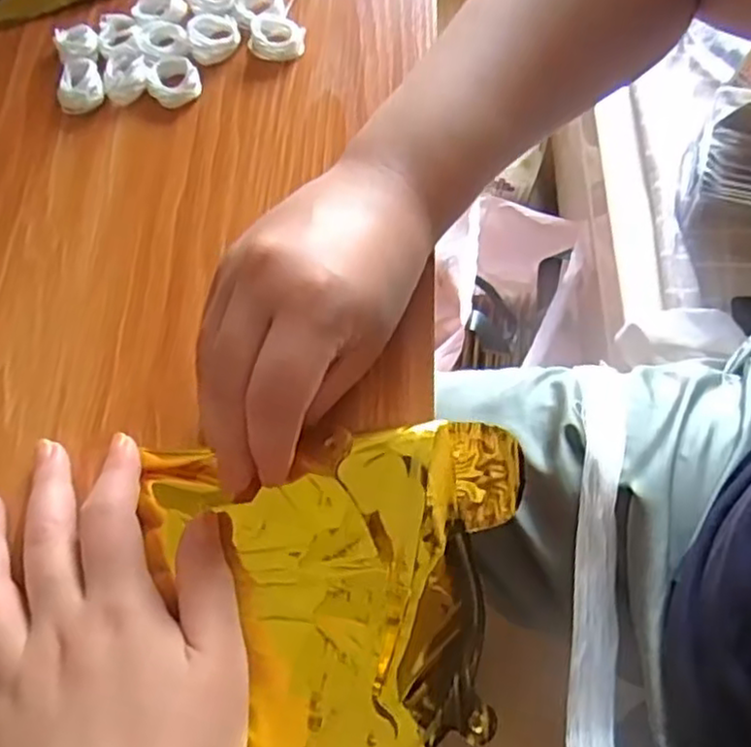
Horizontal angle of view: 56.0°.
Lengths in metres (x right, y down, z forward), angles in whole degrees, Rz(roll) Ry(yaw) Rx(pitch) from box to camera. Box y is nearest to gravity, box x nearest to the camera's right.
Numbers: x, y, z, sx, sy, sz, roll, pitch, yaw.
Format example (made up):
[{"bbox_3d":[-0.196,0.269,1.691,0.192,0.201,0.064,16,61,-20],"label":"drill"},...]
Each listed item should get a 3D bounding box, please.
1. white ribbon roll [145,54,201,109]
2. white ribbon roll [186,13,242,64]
[{"bbox_3d":[-0.111,-0.161,0.387,0.028,0.008,0.030,-27,67,-10],"label":"white ribbon roll"},{"bbox_3d":[-0.091,-0.191,0.396,0.028,0.012,0.029,-1,65,2],"label":"white ribbon roll"}]

